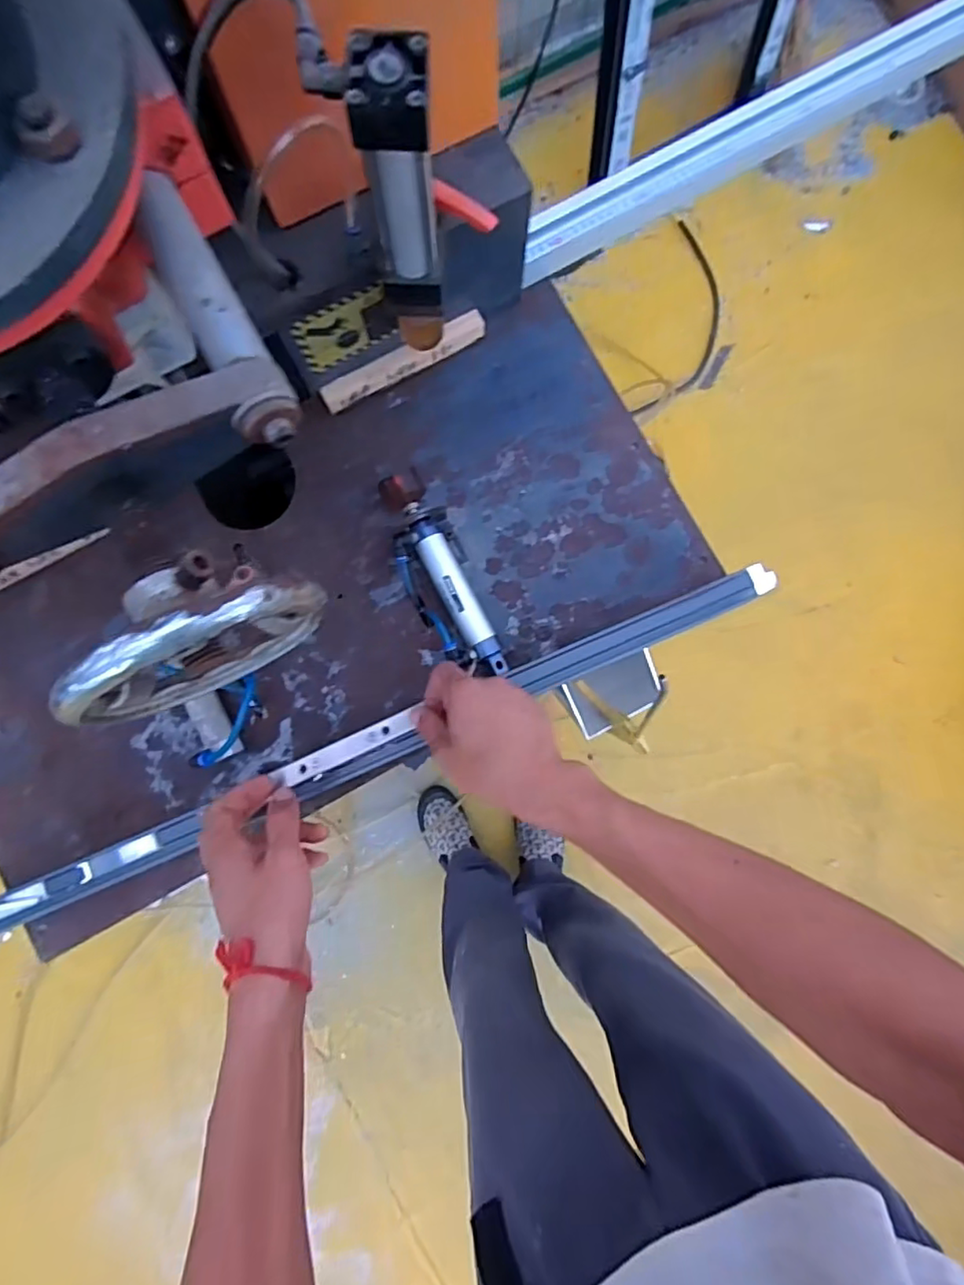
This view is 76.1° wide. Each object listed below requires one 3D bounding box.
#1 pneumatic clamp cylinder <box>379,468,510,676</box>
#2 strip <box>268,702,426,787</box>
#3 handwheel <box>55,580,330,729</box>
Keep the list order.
[{"bbox_3d":[-0.043,-0.065,0.607,0.066,0.044,0.208,-19,86,-3],"label":"pneumatic clamp cylinder"},{"bbox_3d":[-0.116,0.092,0.539,0.136,0.011,0.018,-26,89,5],"label":"strip"},{"bbox_3d":[-0.118,0.005,0.265,0.108,0.112,0.016,-26,86,-3],"label":"handwheel"}]

